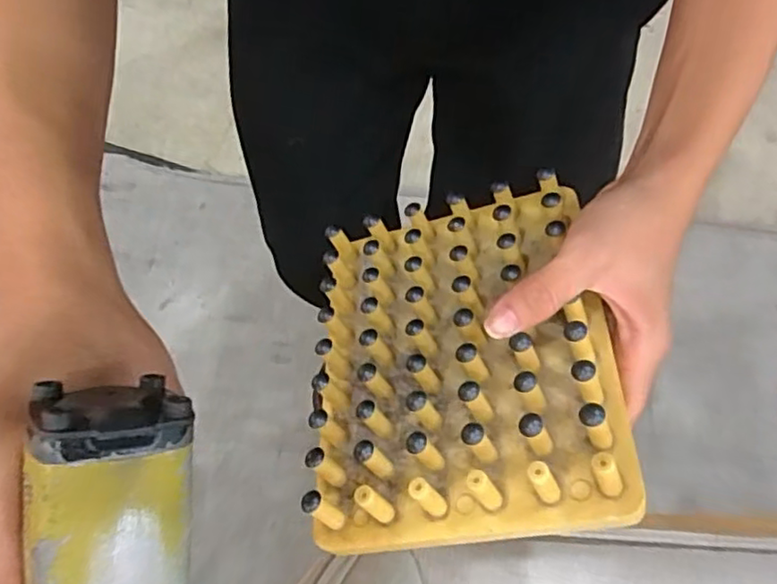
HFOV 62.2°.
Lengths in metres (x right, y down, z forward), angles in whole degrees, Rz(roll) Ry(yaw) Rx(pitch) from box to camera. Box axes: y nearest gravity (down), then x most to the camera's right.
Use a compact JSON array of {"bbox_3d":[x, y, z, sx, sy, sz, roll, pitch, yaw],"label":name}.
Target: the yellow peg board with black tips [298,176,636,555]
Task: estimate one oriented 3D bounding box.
[{"bbox_3d":[0.039,0.032,0.354,0.163,0.048,0.200,-11,53,19],"label":"yellow peg board with black tips"}]

